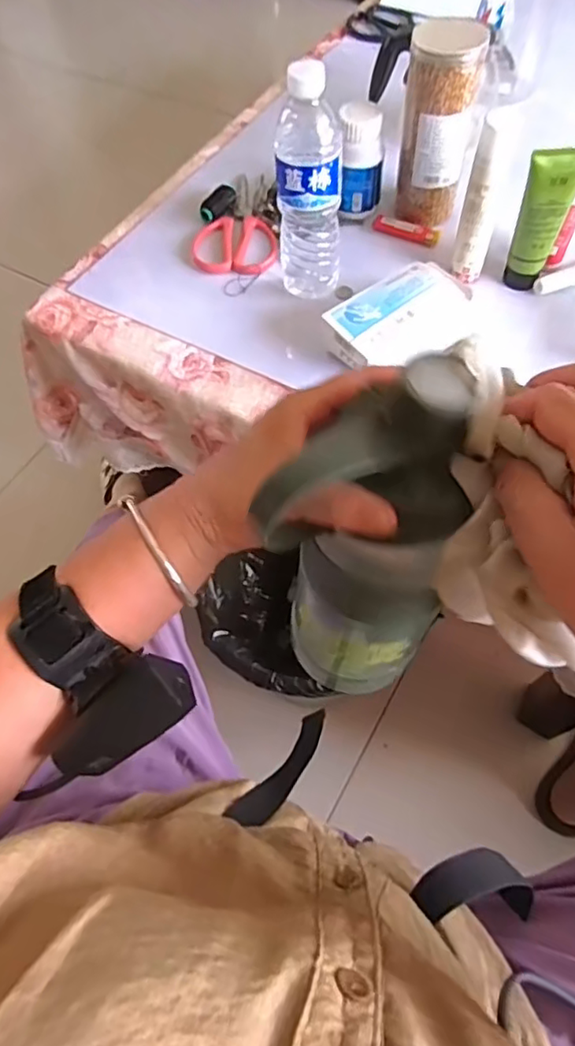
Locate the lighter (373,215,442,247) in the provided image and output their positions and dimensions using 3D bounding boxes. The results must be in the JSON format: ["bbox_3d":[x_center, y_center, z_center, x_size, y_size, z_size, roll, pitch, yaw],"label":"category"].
[{"bbox_3d":[0.140,-0.346,0.700,0.080,0.016,0.017,22,65,14],"label":"lighter"}]

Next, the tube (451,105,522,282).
[{"bbox_3d":[0.194,-0.318,0.586,0.032,0.159,0.023,22,65,14],"label":"tube"}]

